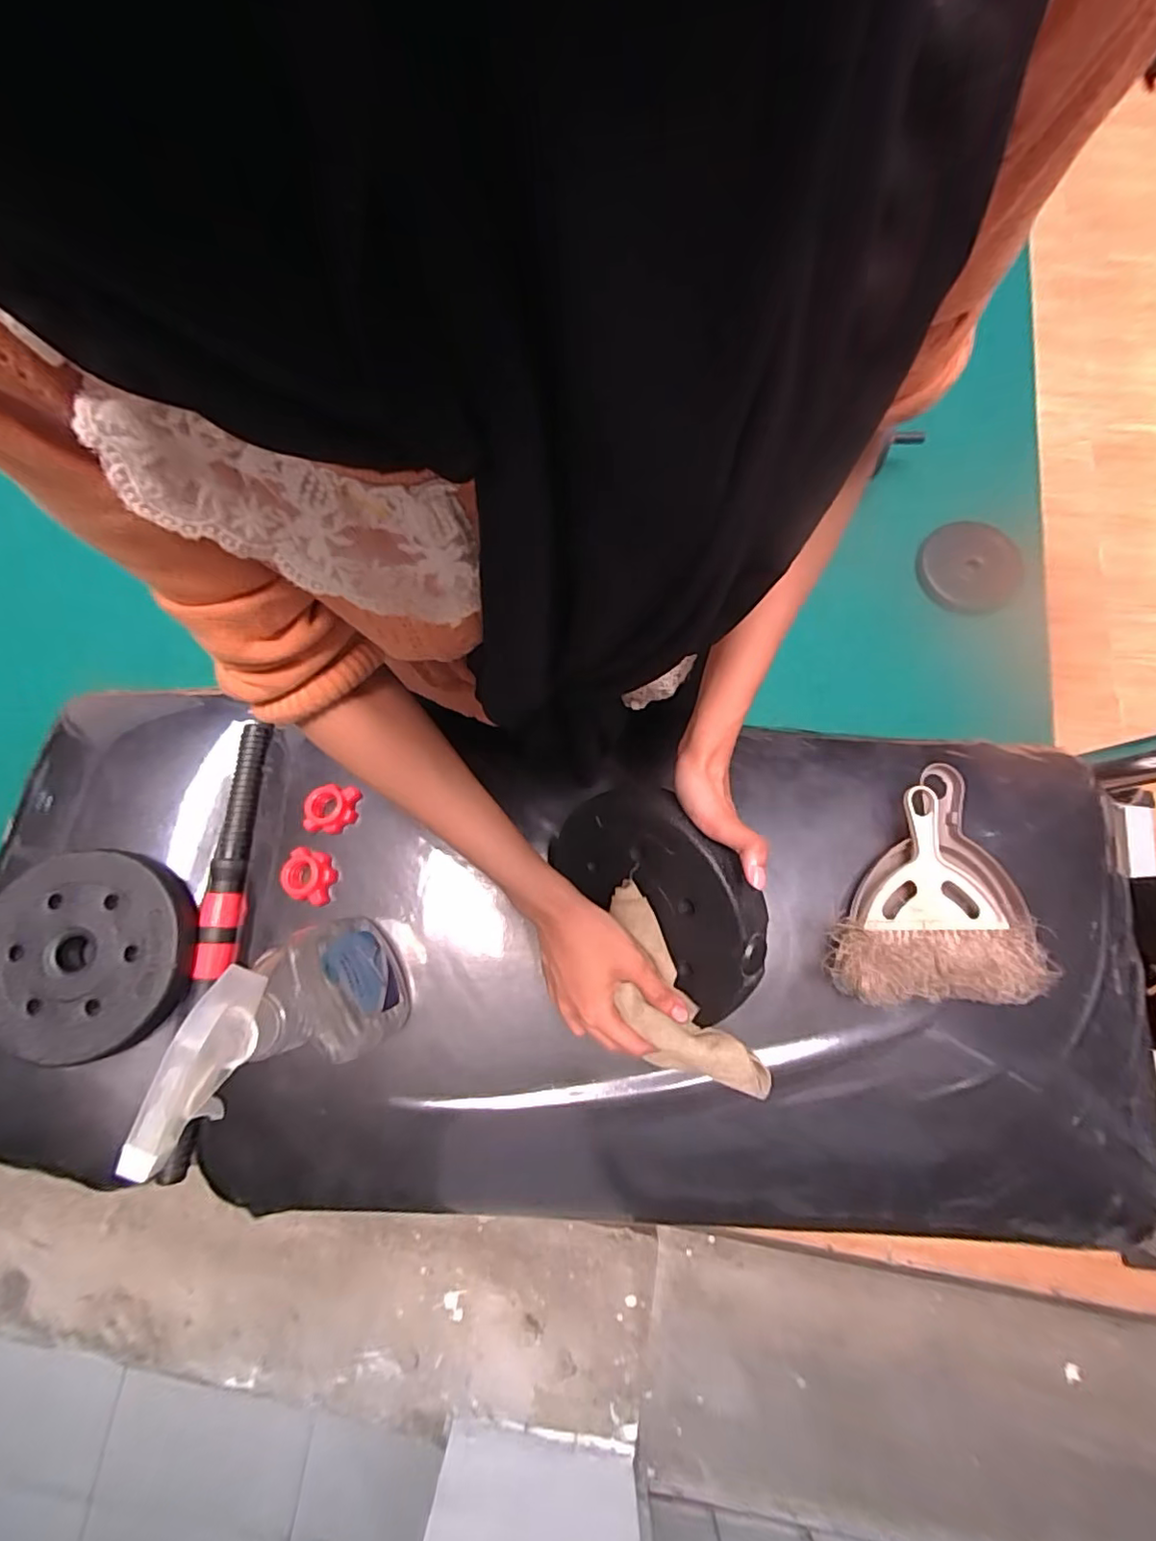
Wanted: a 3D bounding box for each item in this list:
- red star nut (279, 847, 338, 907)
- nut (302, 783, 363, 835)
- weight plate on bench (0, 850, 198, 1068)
[{"bbox_3d":[-0.228,0.089,0.499,0.038,0.021,0.043,13,77,5],"label":"red star nut"},{"bbox_3d":[-0.214,0.033,0.513,0.039,0.024,0.041,3,76,2],"label":"nut"},{"bbox_3d":[-0.426,0.158,0.510,0.171,0.030,0.167,0,76,2],"label":"weight plate on bench"}]

